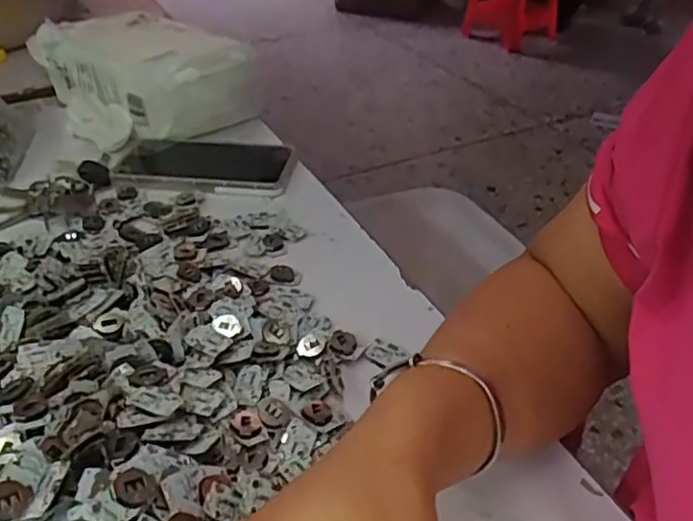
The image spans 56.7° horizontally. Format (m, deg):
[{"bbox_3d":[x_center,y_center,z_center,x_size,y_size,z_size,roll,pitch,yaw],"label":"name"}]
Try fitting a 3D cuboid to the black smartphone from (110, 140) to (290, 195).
[{"bbox_3d":[-0.135,-0.095,0.618,0.168,0.007,0.092,10,38,12],"label":"black smartphone"}]

